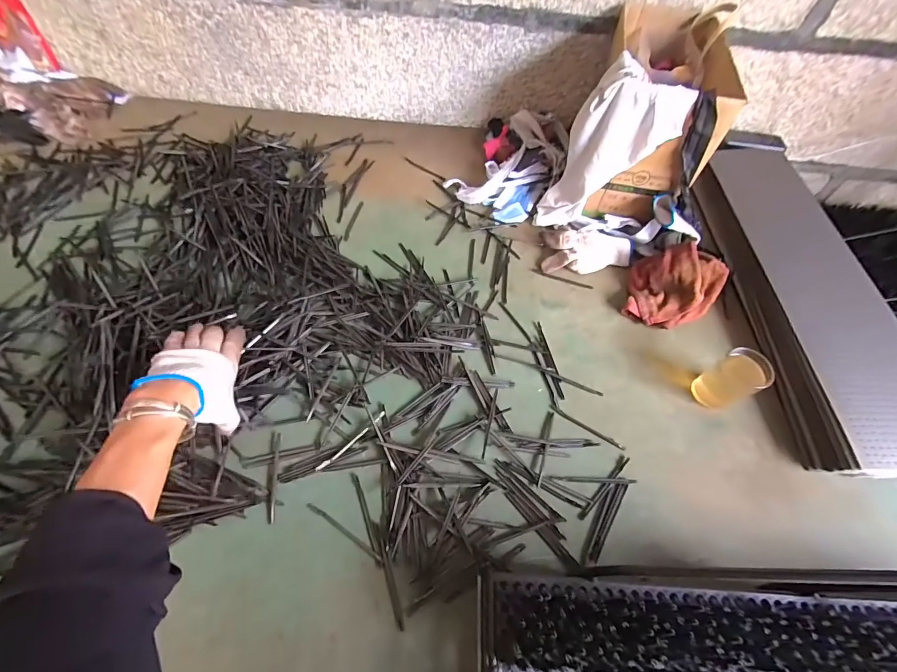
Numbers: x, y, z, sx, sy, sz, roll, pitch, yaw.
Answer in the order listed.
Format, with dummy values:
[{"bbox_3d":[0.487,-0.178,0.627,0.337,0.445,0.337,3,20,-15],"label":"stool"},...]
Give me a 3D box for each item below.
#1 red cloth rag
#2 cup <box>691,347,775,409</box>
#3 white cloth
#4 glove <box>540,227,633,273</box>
[{"bbox_3d":[0.357,-0.084,0.610,0.127,0.079,0.155,37,63,18],"label":"red cloth rag"},{"bbox_3d":[0.368,0.062,0.508,0.054,0.083,0.056,-24,63,-17],"label":"cup"},{"bbox_3d":[0.253,-0.296,0.635,0.156,0.245,0.097,6,58,0],"label":"white cloth"},{"bbox_3d":[0.235,-0.155,0.666,0.156,0.038,0.089,-8,59,-8],"label":"glove"}]

